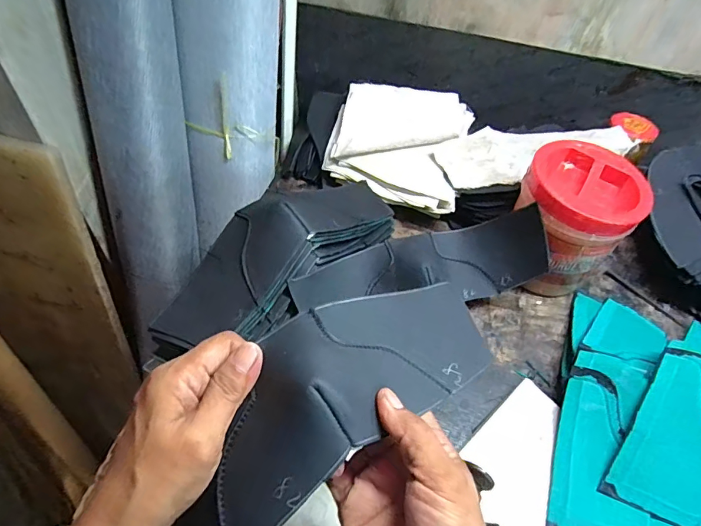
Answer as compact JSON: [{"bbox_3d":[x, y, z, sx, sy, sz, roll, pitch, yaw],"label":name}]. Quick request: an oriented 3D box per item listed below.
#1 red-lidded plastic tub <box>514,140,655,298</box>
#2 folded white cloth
[{"bbox_3d":[0.242,-0.042,0.506,0.115,0.141,0.112,2,51,-2],"label":"red-lidded plastic tub"},{"bbox_3d":[0.076,-0.180,0.628,0.194,0.056,0.229,14,51,8],"label":"folded white cloth"}]

